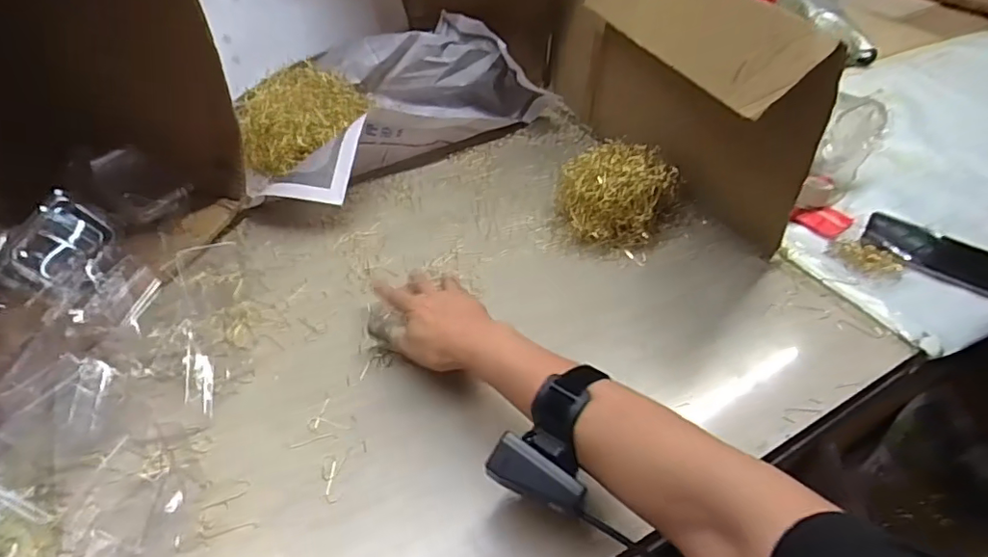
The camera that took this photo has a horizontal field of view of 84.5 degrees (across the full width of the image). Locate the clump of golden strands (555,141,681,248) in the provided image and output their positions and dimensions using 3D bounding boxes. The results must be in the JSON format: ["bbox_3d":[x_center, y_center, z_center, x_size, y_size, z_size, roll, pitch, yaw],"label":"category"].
[{"bbox_3d":[0.147,-0.106,0.664,0.127,0.091,0.125,1,43,-1],"label":"clump of golden strands"}]

